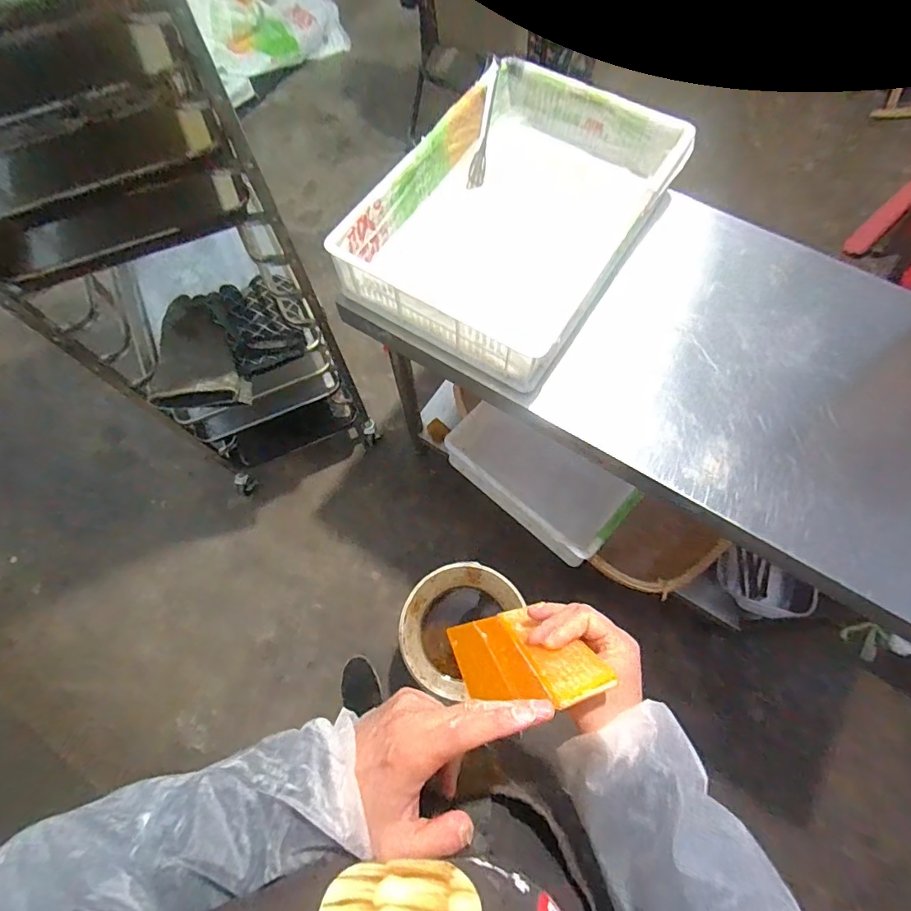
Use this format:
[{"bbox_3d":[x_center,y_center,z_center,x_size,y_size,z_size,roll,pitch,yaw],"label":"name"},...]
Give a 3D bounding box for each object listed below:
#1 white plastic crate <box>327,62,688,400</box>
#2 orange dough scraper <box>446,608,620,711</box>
[{"bbox_3d":[0.114,-0.445,0.876,0.407,0.140,0.586,32,73,12],"label":"white plastic crate"},{"bbox_3d":[0.056,0.183,0.439,0.103,0.179,0.008,-18,95,-12],"label":"orange dough scraper"}]

